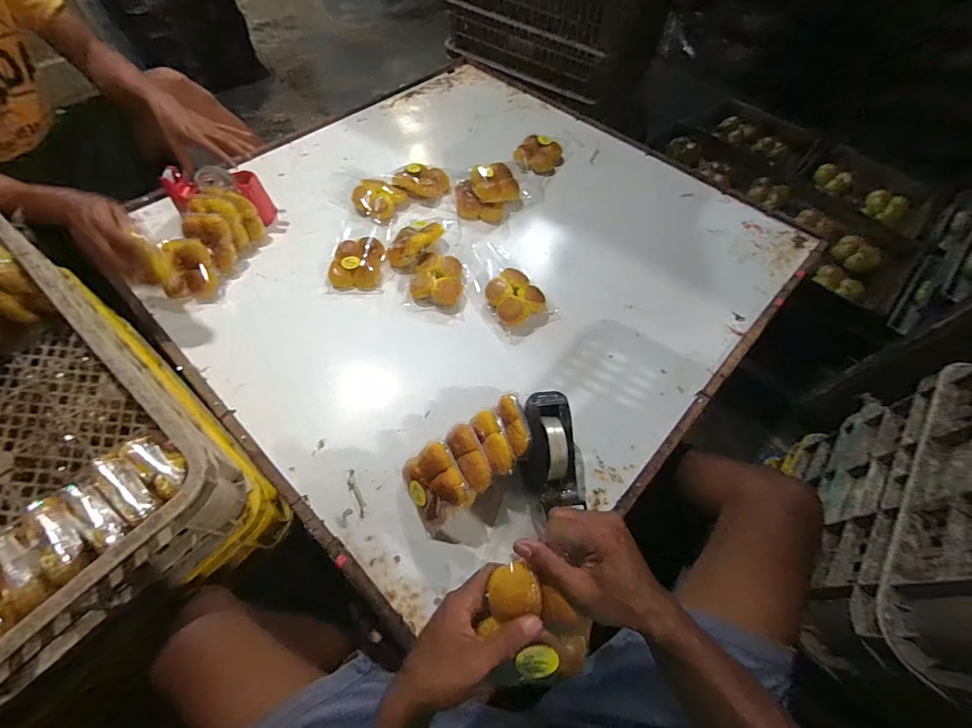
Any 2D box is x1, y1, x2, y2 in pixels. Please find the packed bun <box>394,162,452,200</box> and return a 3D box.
[{"bbox_3d":[-0.160,-0.456,1.021,0.138,0.044,0.084,-5,62,-4],"label":"packed bun"}]

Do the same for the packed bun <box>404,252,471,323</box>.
[{"bbox_3d":[-0.099,-0.166,0.864,0.121,0.038,0.134,8,61,3],"label":"packed bun"}]

